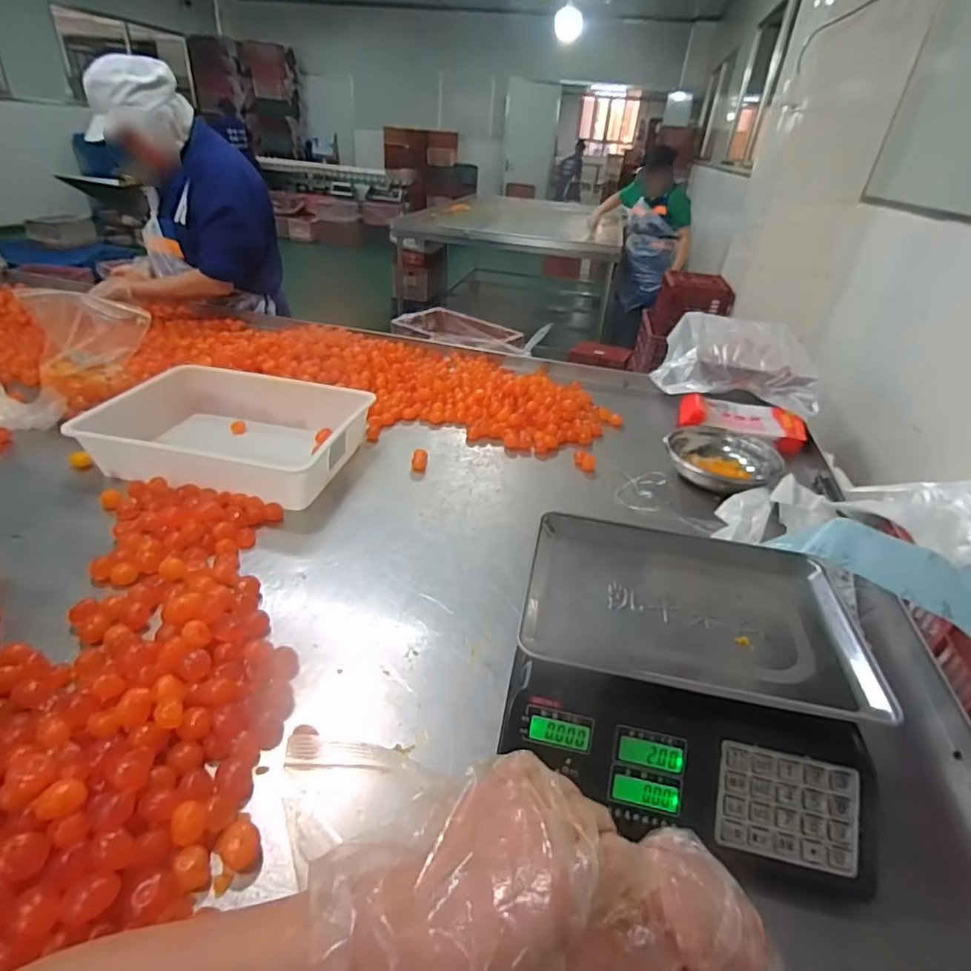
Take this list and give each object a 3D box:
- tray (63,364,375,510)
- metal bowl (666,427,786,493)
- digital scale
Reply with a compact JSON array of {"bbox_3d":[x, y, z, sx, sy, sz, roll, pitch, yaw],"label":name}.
[{"bbox_3d":[-0.448,-0.103,0.990,0.407,0.125,0.303,9,32,5],"label":"tray"},{"bbox_3d":[0.471,-0.045,1.085,0.211,0.063,0.211,4,32,-2],"label":"metal bowl"},{"bbox_3d":[0.207,0.181,0.582,0.333,0.108,0.321,11,33,8],"label":"digital scale"}]

